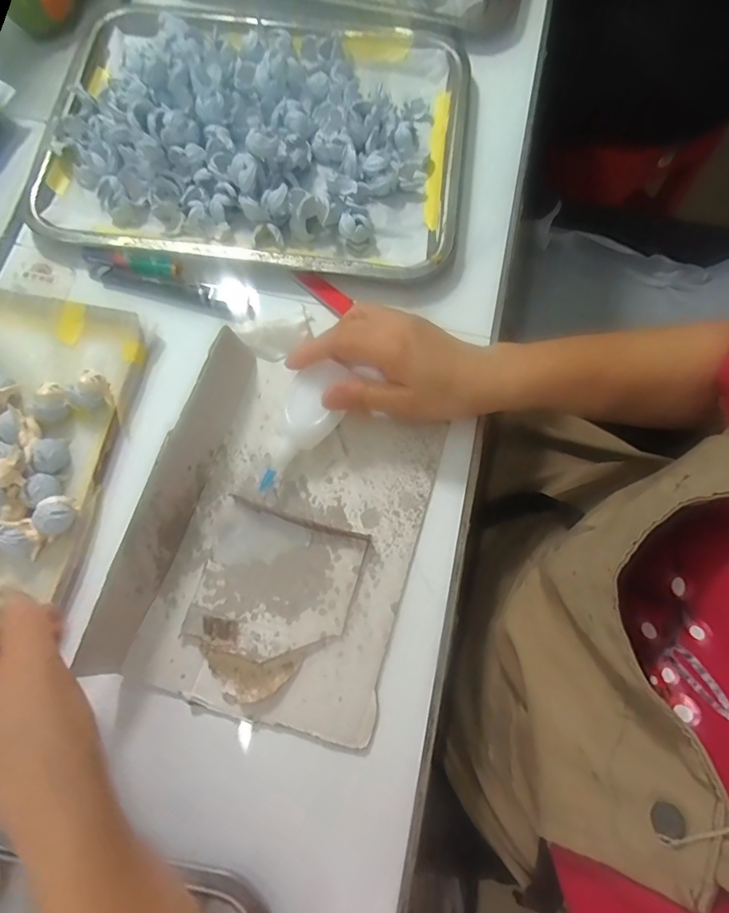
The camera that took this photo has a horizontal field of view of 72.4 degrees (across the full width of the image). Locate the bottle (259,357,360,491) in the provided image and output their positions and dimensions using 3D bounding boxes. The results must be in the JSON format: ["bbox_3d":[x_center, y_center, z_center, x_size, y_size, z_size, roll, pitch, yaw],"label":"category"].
[{"bbox_3d":[-0.044,-0.021,0.351,0.046,0.034,0.094,21,76,6],"label":"bottle"}]

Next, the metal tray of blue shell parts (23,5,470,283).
[{"bbox_3d":[-0.087,-0.281,0.418,0.335,0.036,0.261,8,75,2],"label":"metal tray of blue shell parts"}]

